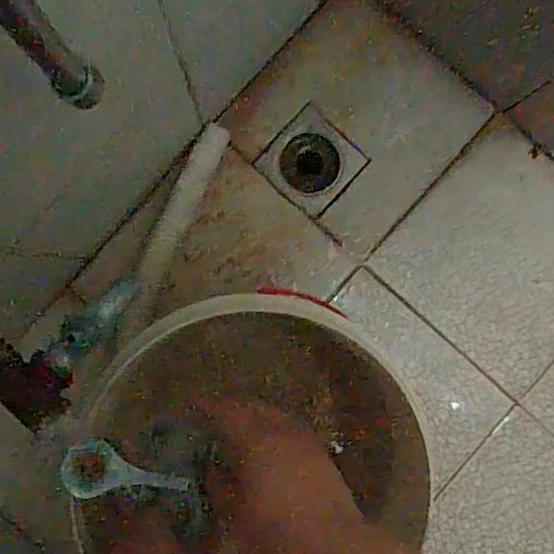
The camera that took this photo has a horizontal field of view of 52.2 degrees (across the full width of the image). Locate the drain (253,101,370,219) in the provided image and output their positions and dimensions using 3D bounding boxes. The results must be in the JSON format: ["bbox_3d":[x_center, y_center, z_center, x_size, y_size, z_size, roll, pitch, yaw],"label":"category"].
[{"bbox_3d":[0.043,-0.141,0.691,0.101,0.011,0.101,42,88,-2],"label":"drain"}]

